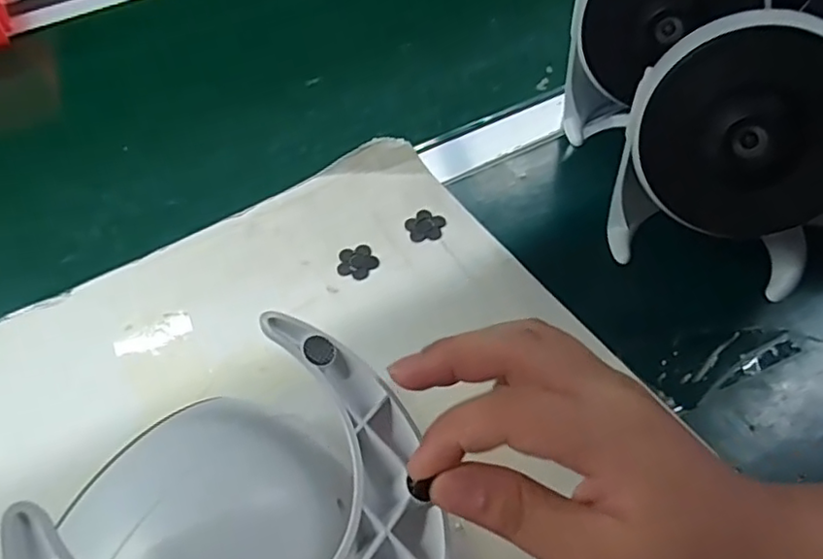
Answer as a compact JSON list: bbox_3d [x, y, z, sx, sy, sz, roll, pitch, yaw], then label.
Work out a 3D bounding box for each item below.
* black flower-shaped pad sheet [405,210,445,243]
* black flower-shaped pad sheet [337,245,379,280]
[{"bbox_3d":[0.010,-0.036,0.414,0.025,0.004,0.026,-12,50,-7],"label":"black flower-shaped pad sheet"},{"bbox_3d":[-0.035,-0.011,0.400,0.025,0.004,0.026,-26,53,-18],"label":"black flower-shaped pad sheet"}]

